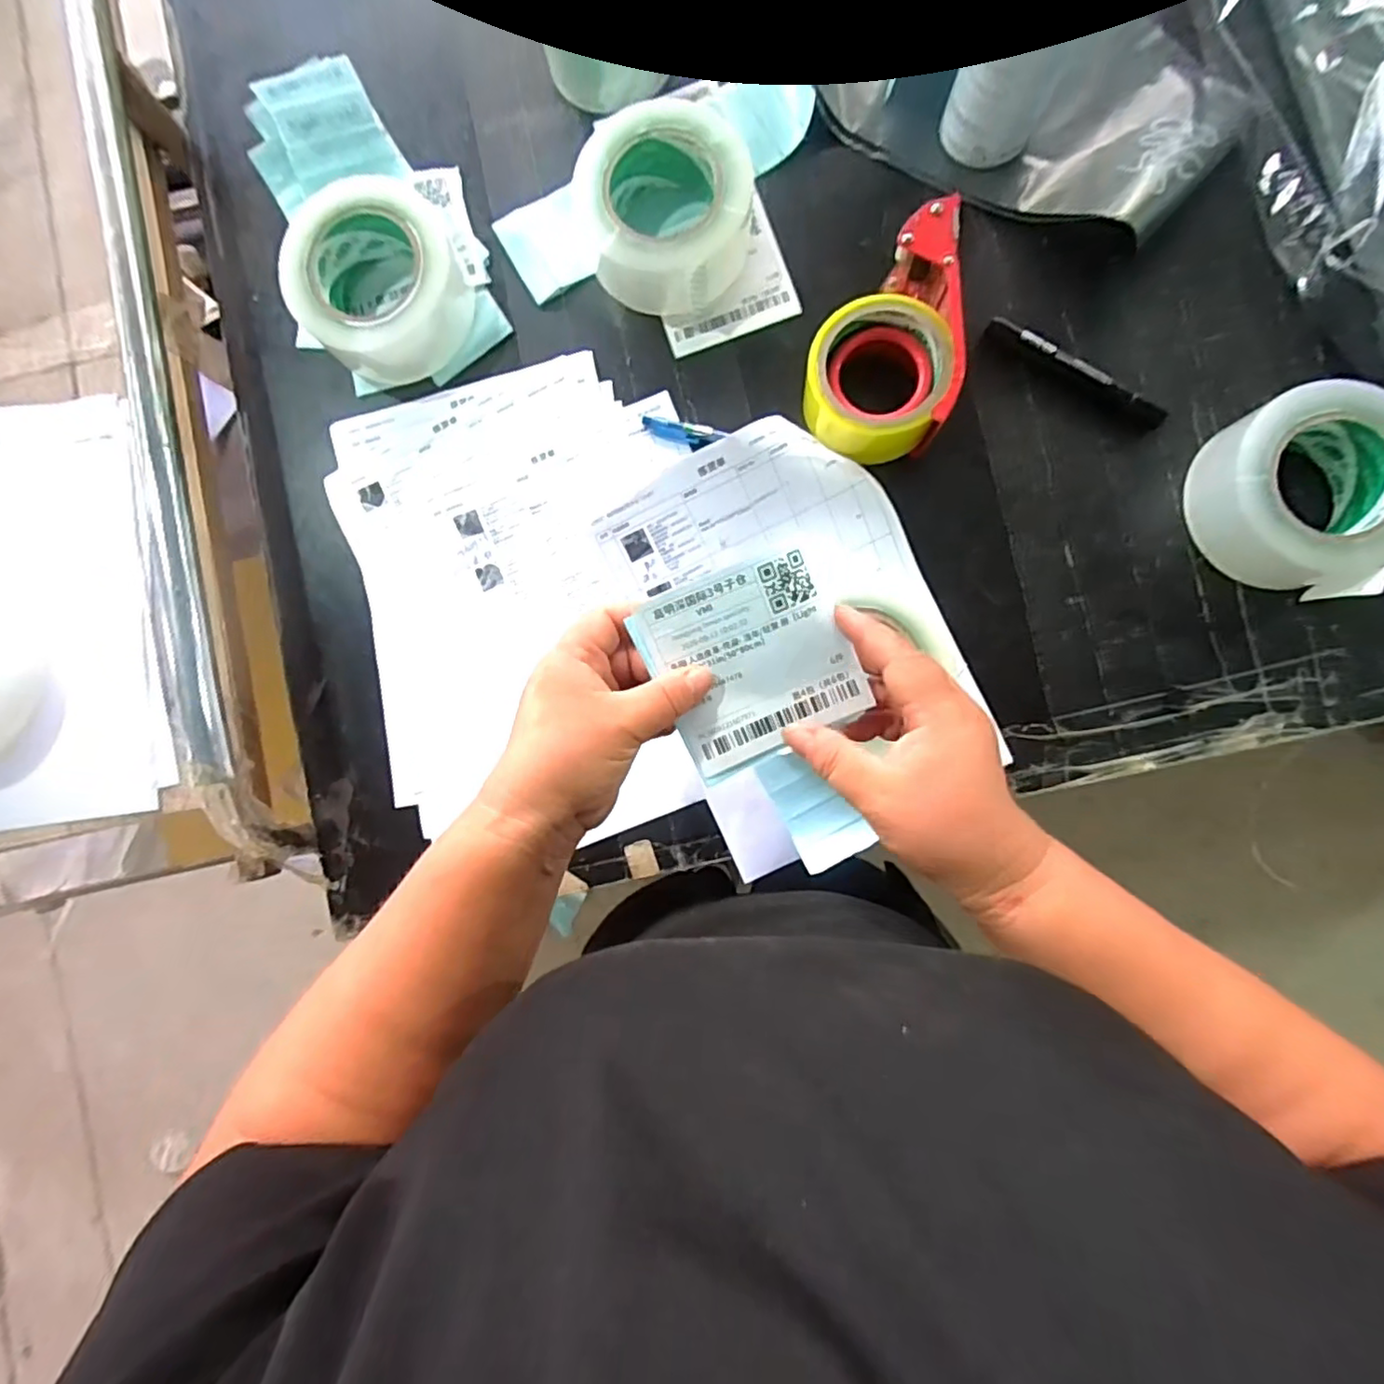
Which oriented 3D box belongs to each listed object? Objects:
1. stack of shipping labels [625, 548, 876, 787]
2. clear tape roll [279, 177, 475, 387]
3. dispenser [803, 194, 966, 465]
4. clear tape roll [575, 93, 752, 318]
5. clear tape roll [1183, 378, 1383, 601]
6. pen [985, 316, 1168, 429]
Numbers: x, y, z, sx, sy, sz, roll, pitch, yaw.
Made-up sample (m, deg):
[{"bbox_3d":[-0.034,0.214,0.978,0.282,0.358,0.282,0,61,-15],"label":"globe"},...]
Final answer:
[{"bbox_3d":[0.033,-0.015,0.326,0.099,0.006,0.100,-24,104,4],"label":"stack of shipping labels"},{"bbox_3d":[-0.231,-0.300,0.460,0.120,0.061,0.110,-13,87,3],"label":"clear tape roll"},{"bbox_3d":[0.131,-0.244,0.433,0.100,0.053,0.162,2,88,3],"label":"dispenser"},{"bbox_3d":[-0.019,-0.346,0.449,0.121,0.064,0.111,0,86,3],"label":"clear tape roll"},{"bbox_3d":[0.406,-0.136,0.413,0.117,0.062,0.114,0,86,3],"label":"clear tape roll"},{"bbox_3d":[0.269,-0.225,0.439,0.134,0.016,0.018,29,85,3],"label":"pen"}]

